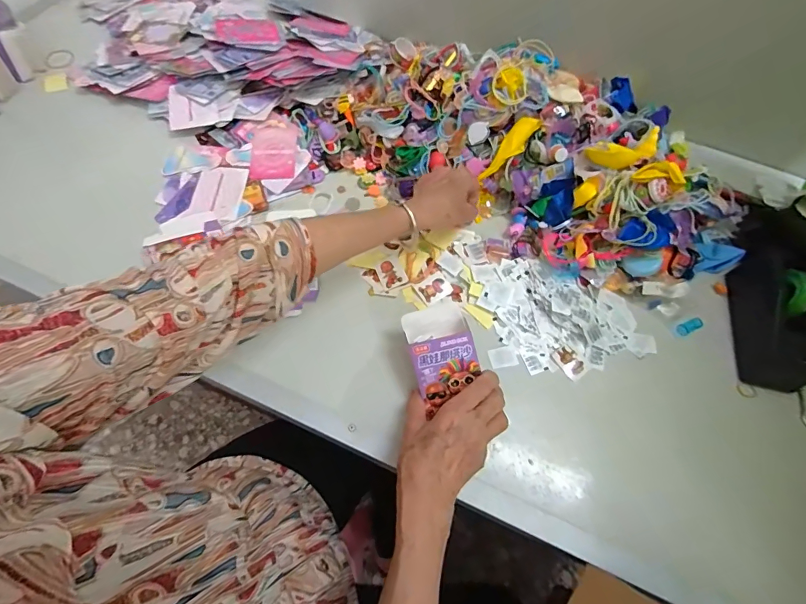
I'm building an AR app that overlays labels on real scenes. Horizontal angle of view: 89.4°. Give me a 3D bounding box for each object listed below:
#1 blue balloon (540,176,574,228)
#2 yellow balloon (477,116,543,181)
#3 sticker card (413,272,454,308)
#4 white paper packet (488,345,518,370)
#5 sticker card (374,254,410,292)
[{"bbox_3d":[0.194,-0.126,0.516,0.038,0.010,0.059,1,92,32],"label":"blue balloon"},{"bbox_3d":[0.140,-0.201,0.531,0.030,0.012,0.103,41,93,15],"label":"yellow balloon"},{"bbox_3d":[0.039,-0.016,0.503,0.042,0.008,0.032,-30,70,-14],"label":"sticker card"},{"bbox_3d":[0.116,0.064,0.470,0.032,0.004,0.023,-11,67,-7],"label":"white paper packet"},{"bbox_3d":[-0.016,-0.037,0.506,0.033,0.004,0.041,-24,74,0],"label":"sticker card"}]

